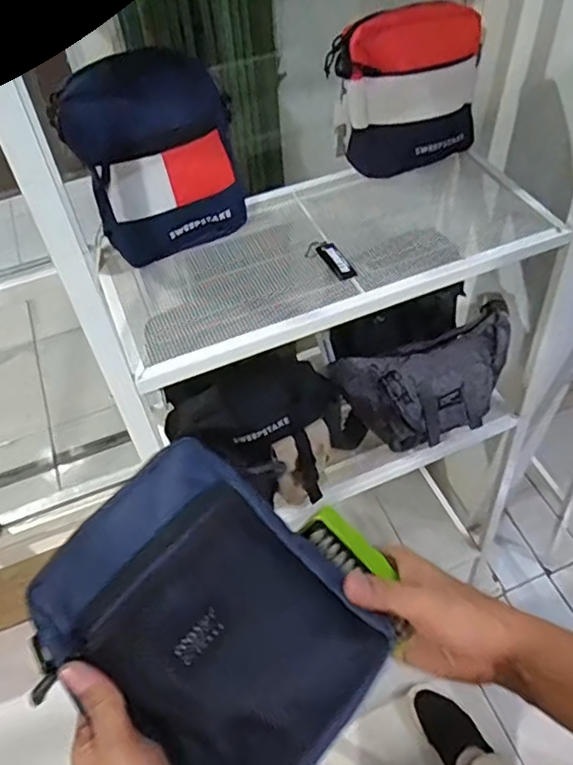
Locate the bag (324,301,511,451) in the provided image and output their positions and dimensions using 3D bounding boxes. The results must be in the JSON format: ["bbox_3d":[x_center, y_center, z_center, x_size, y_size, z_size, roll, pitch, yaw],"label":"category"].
[{"bbox_3d":[0.220,-0.001,0.930,0.296,0.110,0.166,-21,99,-13],"label":"bag"}]

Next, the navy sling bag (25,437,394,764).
[{"bbox_3d":[-0.054,0.145,0.366,0.200,0.054,0.159,34,61,26],"label":"navy sling bag"}]

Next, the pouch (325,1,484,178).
[{"bbox_3d":[0.149,-0.355,0.734,0.187,0.168,0.078,-5,52,0],"label":"pouch"}]

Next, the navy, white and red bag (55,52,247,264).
[{"bbox_3d":[-0.150,-0.256,0.676,0.162,0.163,0.136,-26,55,-15],"label":"navy, white and red bag"}]

